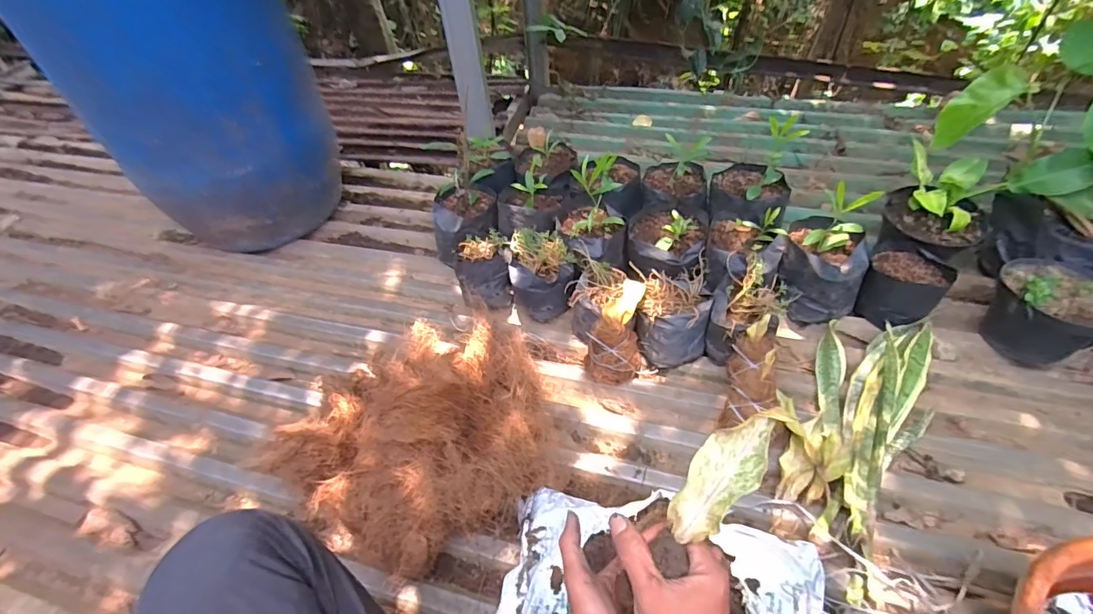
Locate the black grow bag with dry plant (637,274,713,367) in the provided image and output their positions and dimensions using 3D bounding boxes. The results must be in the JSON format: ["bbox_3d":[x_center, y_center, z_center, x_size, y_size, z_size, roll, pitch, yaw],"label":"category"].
[{"bbox_3d":[0.239,0.021,0.938,0.128,0.112,0.143,7,50,11],"label":"black grow bag with dry plant"}]

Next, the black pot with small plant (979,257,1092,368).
[{"bbox_3d":[0.882,0.012,0.881,0.157,0.145,0.174,-28,53,-19],"label":"black pot with small plant"}]

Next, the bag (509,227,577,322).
[{"bbox_3d":[-0.010,-0.070,1.032,0.133,0.121,0.144,-12,49,-6],"label":"bag"}]

